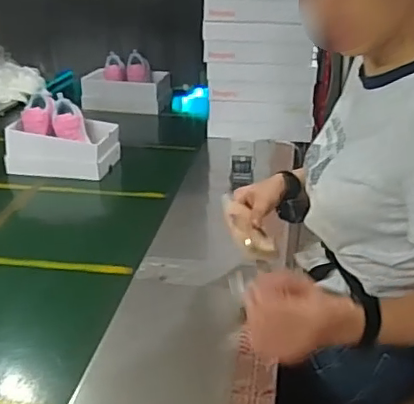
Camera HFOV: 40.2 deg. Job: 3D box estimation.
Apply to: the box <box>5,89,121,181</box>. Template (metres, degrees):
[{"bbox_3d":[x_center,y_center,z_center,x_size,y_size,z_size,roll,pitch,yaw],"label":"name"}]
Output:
[{"bbox_3d":[-0.390,-0.172,1.514,0.271,0.168,0.162,3,26,6],"label":"box"}]

